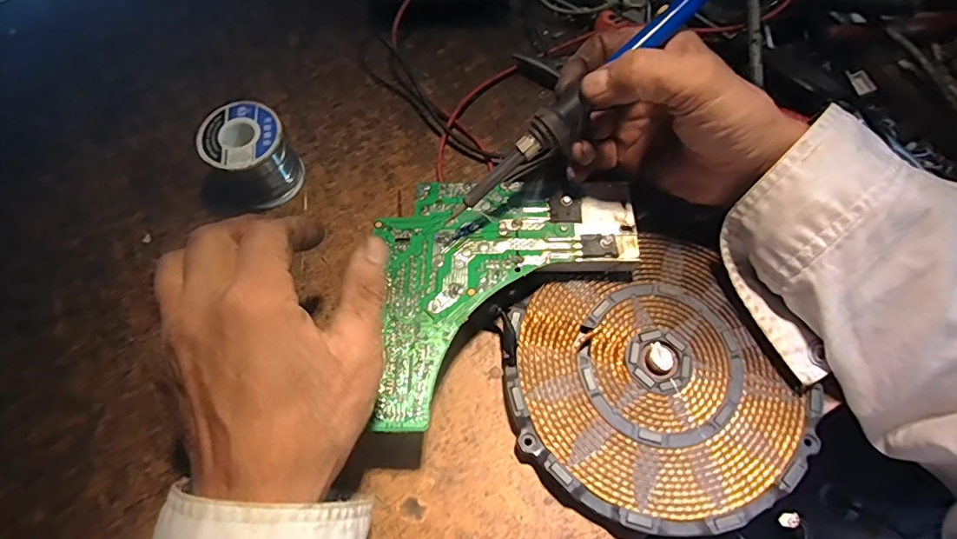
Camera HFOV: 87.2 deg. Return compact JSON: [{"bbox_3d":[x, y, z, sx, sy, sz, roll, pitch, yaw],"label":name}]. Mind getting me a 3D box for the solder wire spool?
[{"bbox_3d":[-0.152,-0.077,0.343,0.052,0.050,0.050,-1,68,2],"label":"solder wire spool"}]

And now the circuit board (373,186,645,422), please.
[{"bbox_3d":[0.021,0.006,0.299,0.159,0.019,0.148,-7,68,-1],"label":"circuit board"}]

